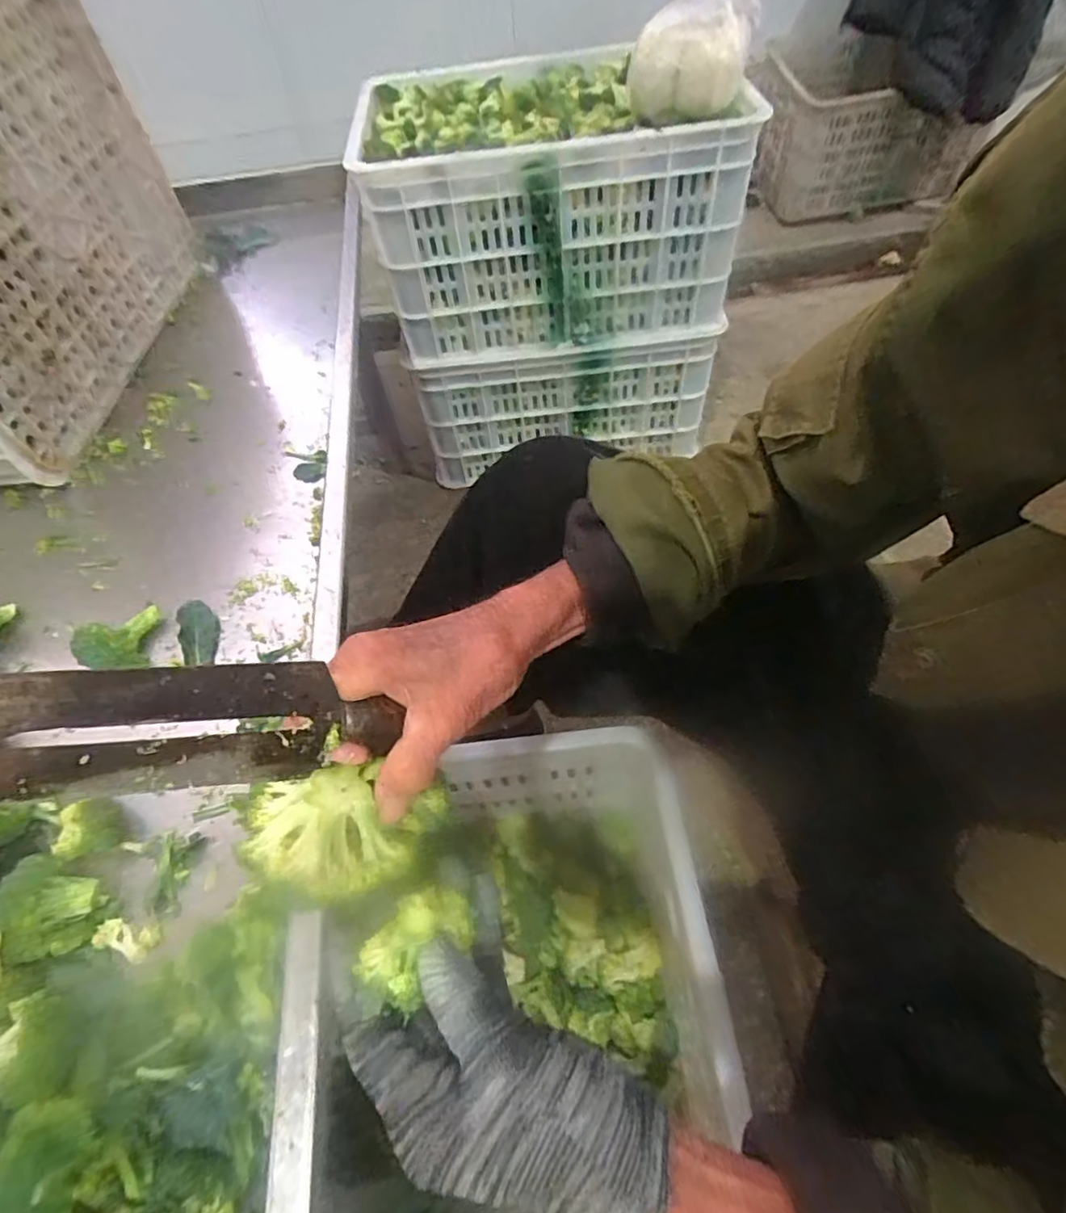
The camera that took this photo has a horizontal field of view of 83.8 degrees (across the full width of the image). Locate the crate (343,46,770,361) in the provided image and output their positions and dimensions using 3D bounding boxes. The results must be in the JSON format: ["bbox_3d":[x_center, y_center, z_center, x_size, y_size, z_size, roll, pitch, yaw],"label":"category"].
[{"bbox_3d":[0.019,-0.595,0.904,0.488,0.279,0.334,-8,55,-1],"label":"crate"}]

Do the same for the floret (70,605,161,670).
[{"bbox_3d":[-0.347,0.027,0.496,0.053,0.037,0.062,-6,55,0],"label":"floret"}]

